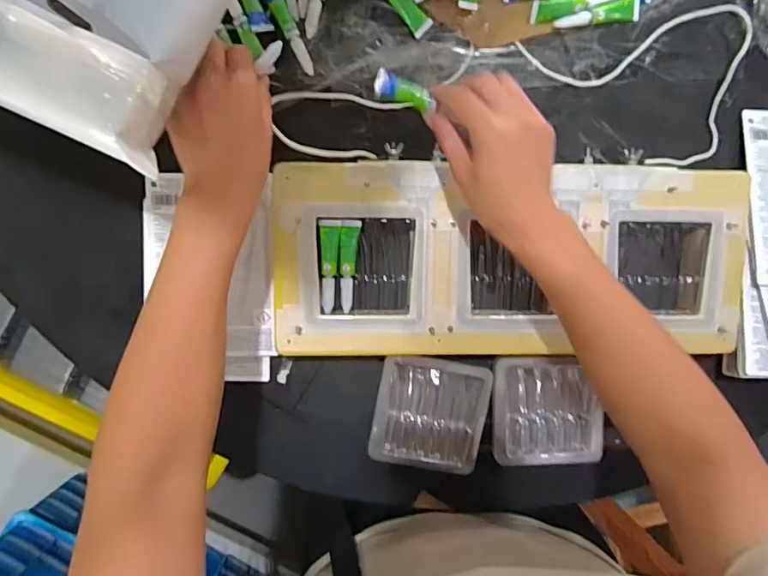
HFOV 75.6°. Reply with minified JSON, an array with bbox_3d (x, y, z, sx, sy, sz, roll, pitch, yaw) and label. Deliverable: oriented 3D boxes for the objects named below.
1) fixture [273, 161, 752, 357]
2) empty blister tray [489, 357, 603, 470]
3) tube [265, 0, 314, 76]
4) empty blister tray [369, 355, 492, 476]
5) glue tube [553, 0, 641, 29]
[{"bbox_3d":[0.118,-0.023,0.447,0.423,0.017,0.169,0,95,-3],"label":"fixture"},{"bbox_3d":[0.157,0.120,0.474,0.102,0.013,0.106,2,95,-4],"label":"empty blister tray"},{"bbox_3d":[-0.083,-0.230,0.440,0.016,0.008,0.083,-27,96,-1],"label":"tube"},{"bbox_3d":[0.044,0.121,0.474,0.103,0.012,0.105,10,95,-4],"label":"empty blister tray"},{"bbox_3d":[0.195,-0.250,0.451,0.083,0.012,0.019,-11,96,-2],"label":"glue tube"}]

